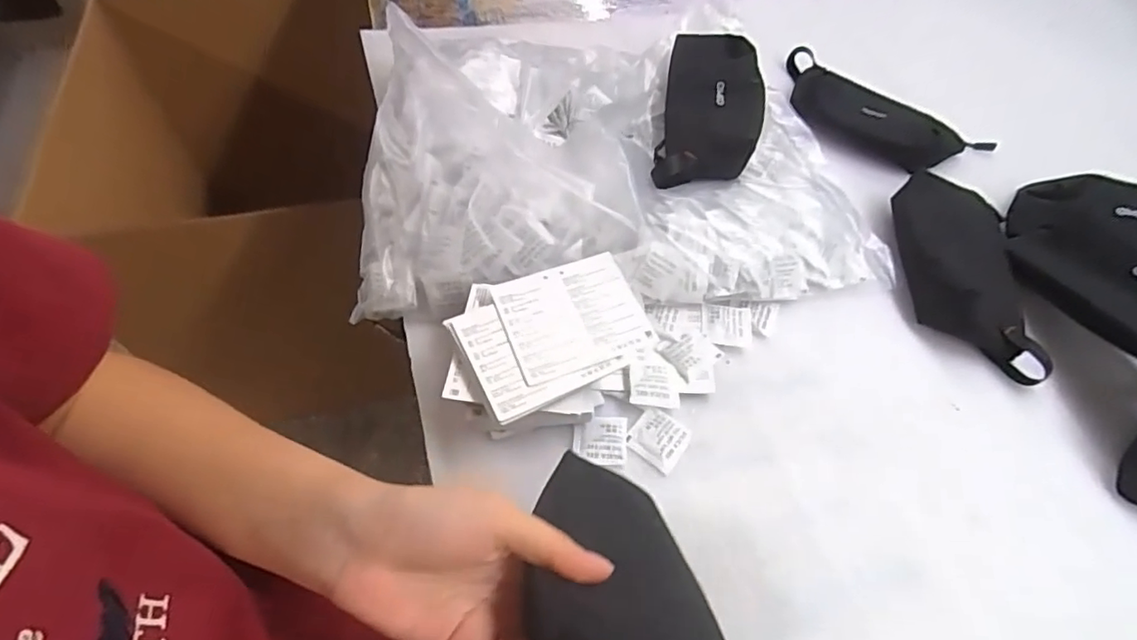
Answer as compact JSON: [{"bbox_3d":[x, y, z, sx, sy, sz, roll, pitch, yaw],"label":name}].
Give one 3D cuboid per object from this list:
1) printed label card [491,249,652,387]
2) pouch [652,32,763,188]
[{"bbox_3d":[0.003,-0.005,0.428,0.099,0.004,0.086,-18,58,-11],"label":"printed label card"},{"bbox_3d":[0.140,-0.206,0.573,0.091,0.041,0.206,11,56,4],"label":"pouch"}]

